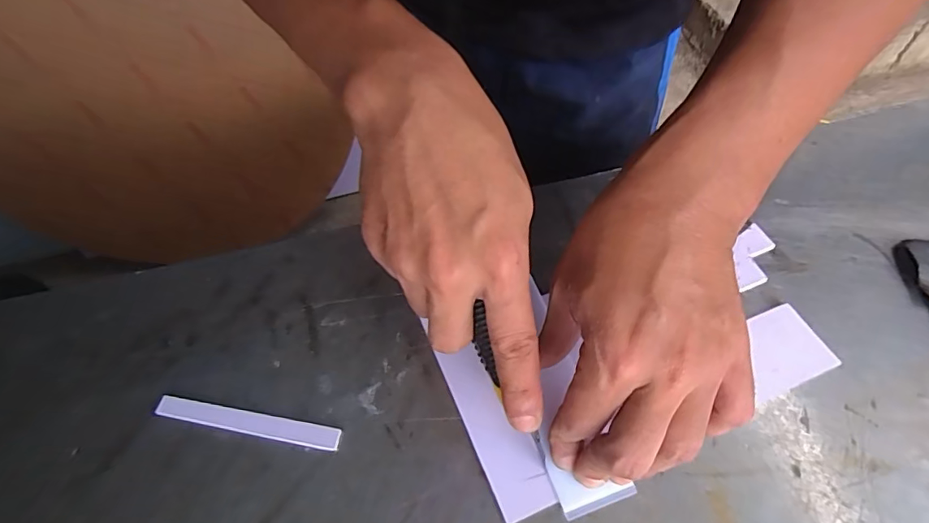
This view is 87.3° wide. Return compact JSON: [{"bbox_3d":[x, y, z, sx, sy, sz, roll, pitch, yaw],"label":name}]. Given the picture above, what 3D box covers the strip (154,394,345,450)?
[{"bbox_3d":[-0.123,0.090,0.275,0.108,0.004,0.013,8,59,8],"label":"strip"}]

